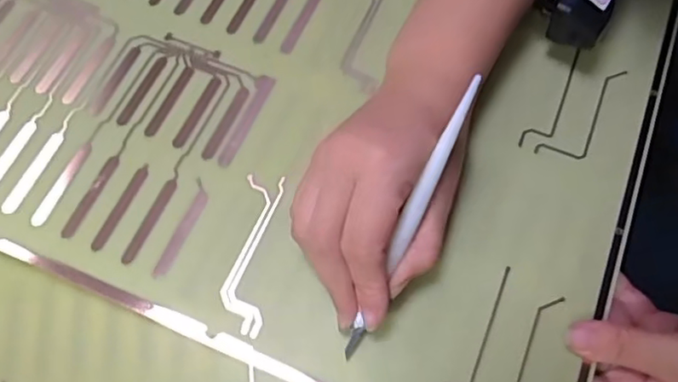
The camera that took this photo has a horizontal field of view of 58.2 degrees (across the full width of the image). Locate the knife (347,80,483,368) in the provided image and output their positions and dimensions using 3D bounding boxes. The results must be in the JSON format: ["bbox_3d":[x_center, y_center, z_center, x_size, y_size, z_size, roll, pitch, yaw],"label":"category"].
[{"bbox_3d":[0.034,0.017,0.295,0.008,0.011,0.146,25,101,9],"label":"knife"}]

